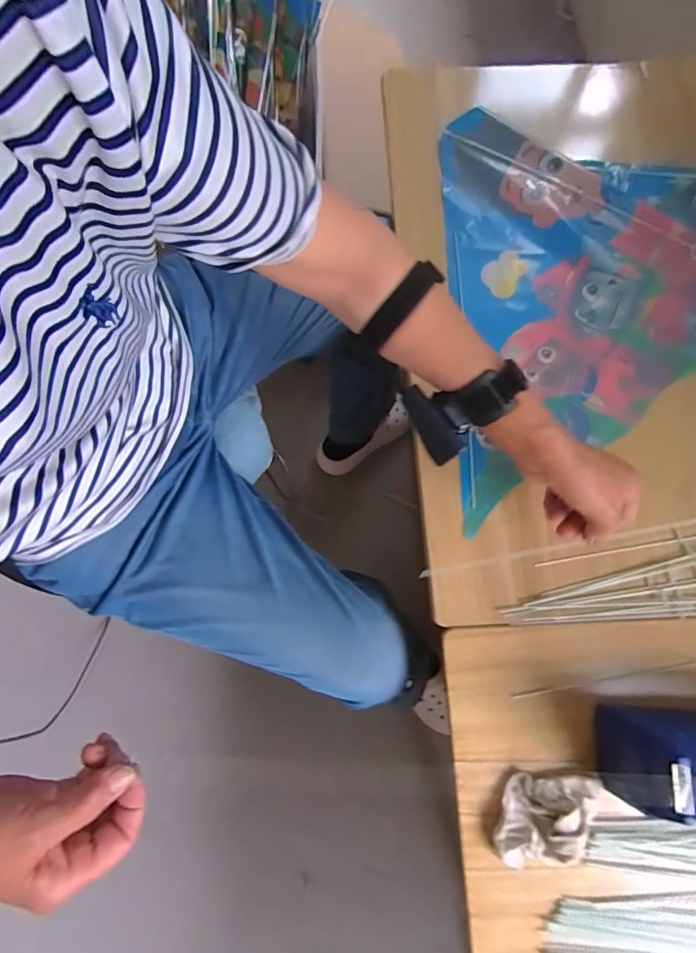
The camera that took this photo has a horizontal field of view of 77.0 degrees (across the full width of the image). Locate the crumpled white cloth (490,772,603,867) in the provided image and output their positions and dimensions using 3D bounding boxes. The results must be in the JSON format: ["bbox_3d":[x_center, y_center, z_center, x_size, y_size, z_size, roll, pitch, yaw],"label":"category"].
[{"bbox_3d":[0.174,0.301,0.380,0.088,0.029,0.066,1,74,1],"label":"crumpled white cloth"}]

